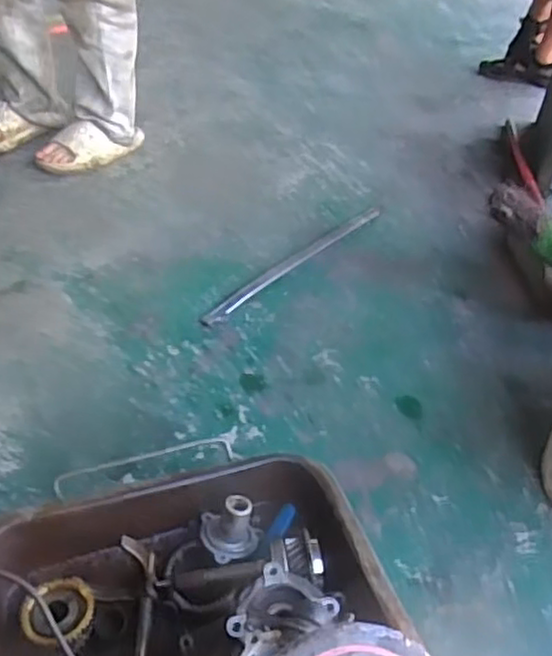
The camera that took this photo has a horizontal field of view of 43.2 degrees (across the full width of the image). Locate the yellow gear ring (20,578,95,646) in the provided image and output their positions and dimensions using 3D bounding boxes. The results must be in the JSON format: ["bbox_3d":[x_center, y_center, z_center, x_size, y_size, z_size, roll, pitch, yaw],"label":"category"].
[{"bbox_3d":[-0.245,0.318,0.785,0.077,0.022,0.071,3,77,-13],"label":"yellow gear ring"}]

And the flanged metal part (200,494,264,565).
[{"bbox_3d":[-0.054,0.263,0.893,0.076,0.068,0.058,-18,47,-25],"label":"flanged metal part"}]

